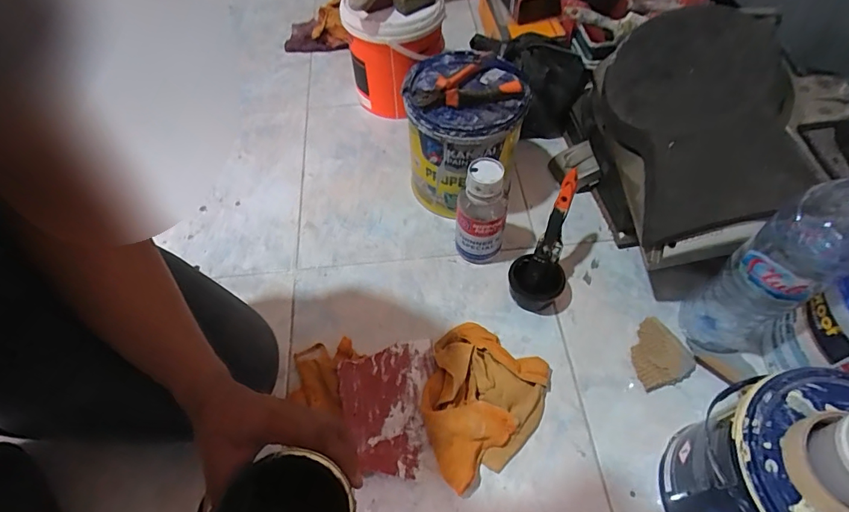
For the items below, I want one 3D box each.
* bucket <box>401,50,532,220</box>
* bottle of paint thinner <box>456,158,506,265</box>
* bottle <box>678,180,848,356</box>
[{"bbox_3d":[0.063,-0.188,0.735,0.165,0.220,0.169,-36,62,-19],"label":"bucket"},{"bbox_3d":[0.083,-0.059,0.679,0.070,0.175,0.064,-1,57,2],"label":"bottle of paint thinner"},{"bbox_3d":[0.403,0.020,0.517,0.082,0.324,0.091,-36,62,-19],"label":"bottle"}]

